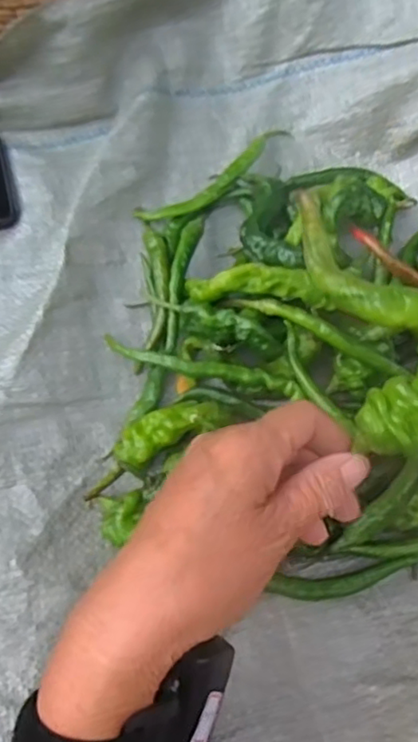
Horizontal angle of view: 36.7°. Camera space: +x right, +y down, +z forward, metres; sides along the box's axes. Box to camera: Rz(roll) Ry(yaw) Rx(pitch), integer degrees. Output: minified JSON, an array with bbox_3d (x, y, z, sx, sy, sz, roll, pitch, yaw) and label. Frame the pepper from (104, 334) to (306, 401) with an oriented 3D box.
[{"bbox_3d":[-0.006,-0.001,0.402,0.132,0.020,0.017,16,67,7],"label":"pepper"}]

